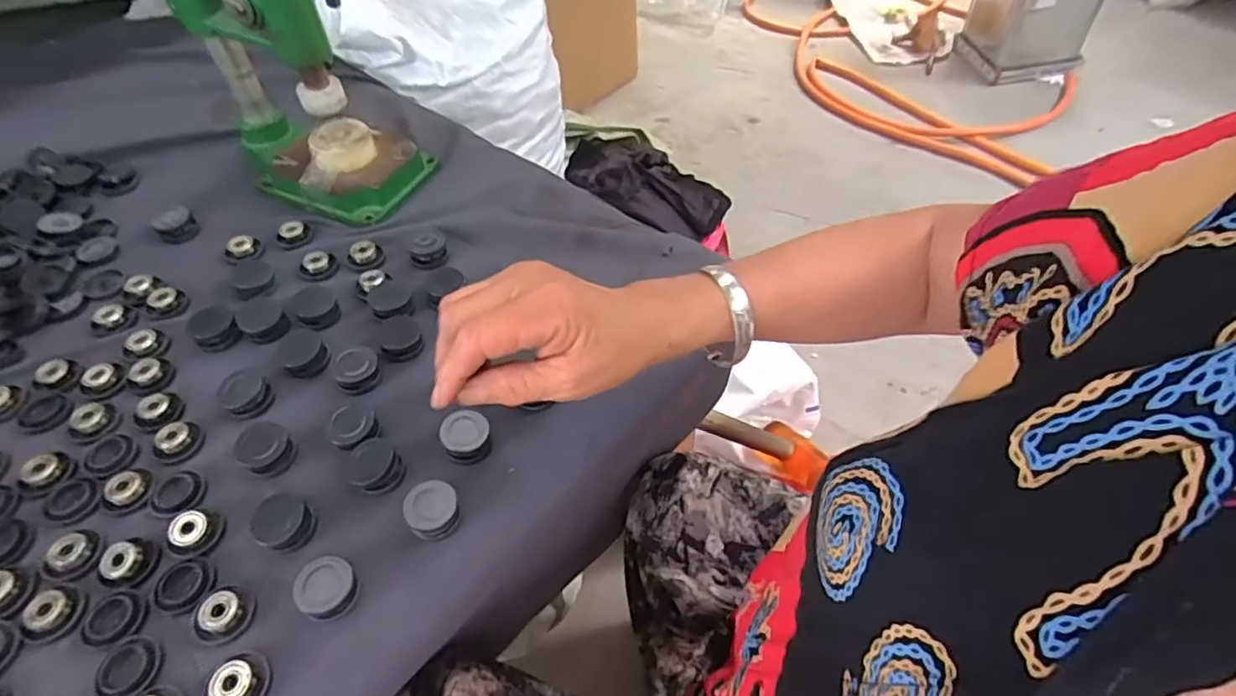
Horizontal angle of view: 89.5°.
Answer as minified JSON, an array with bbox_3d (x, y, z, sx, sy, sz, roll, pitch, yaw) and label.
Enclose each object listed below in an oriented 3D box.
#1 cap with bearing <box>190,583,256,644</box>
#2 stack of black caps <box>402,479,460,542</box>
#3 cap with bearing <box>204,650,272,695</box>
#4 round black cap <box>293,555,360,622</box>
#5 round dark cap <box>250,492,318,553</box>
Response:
[{"bbox_3d":[-0.230,0.154,0.362,0.030,0.009,0.031,0,50,0],"label":"cap with bearing"},{"bbox_3d":[-0.118,0.103,0.397,0.032,0.023,0.031,-26,55,-20],"label":"stack of black caps"},{"bbox_3d":[-0.208,0.183,0.338,0.032,0.011,0.028,-35,59,-26],"label":"cap with bearing"},{"bbox_3d":[-0.172,0.142,0.370,0.030,0.020,0.033,0,50,0],"label":"round black cap"},{"bbox_3d":[-0.209,0.110,0.392,0.030,0.023,0.034,33,57,24],"label":"round dark cap"}]

